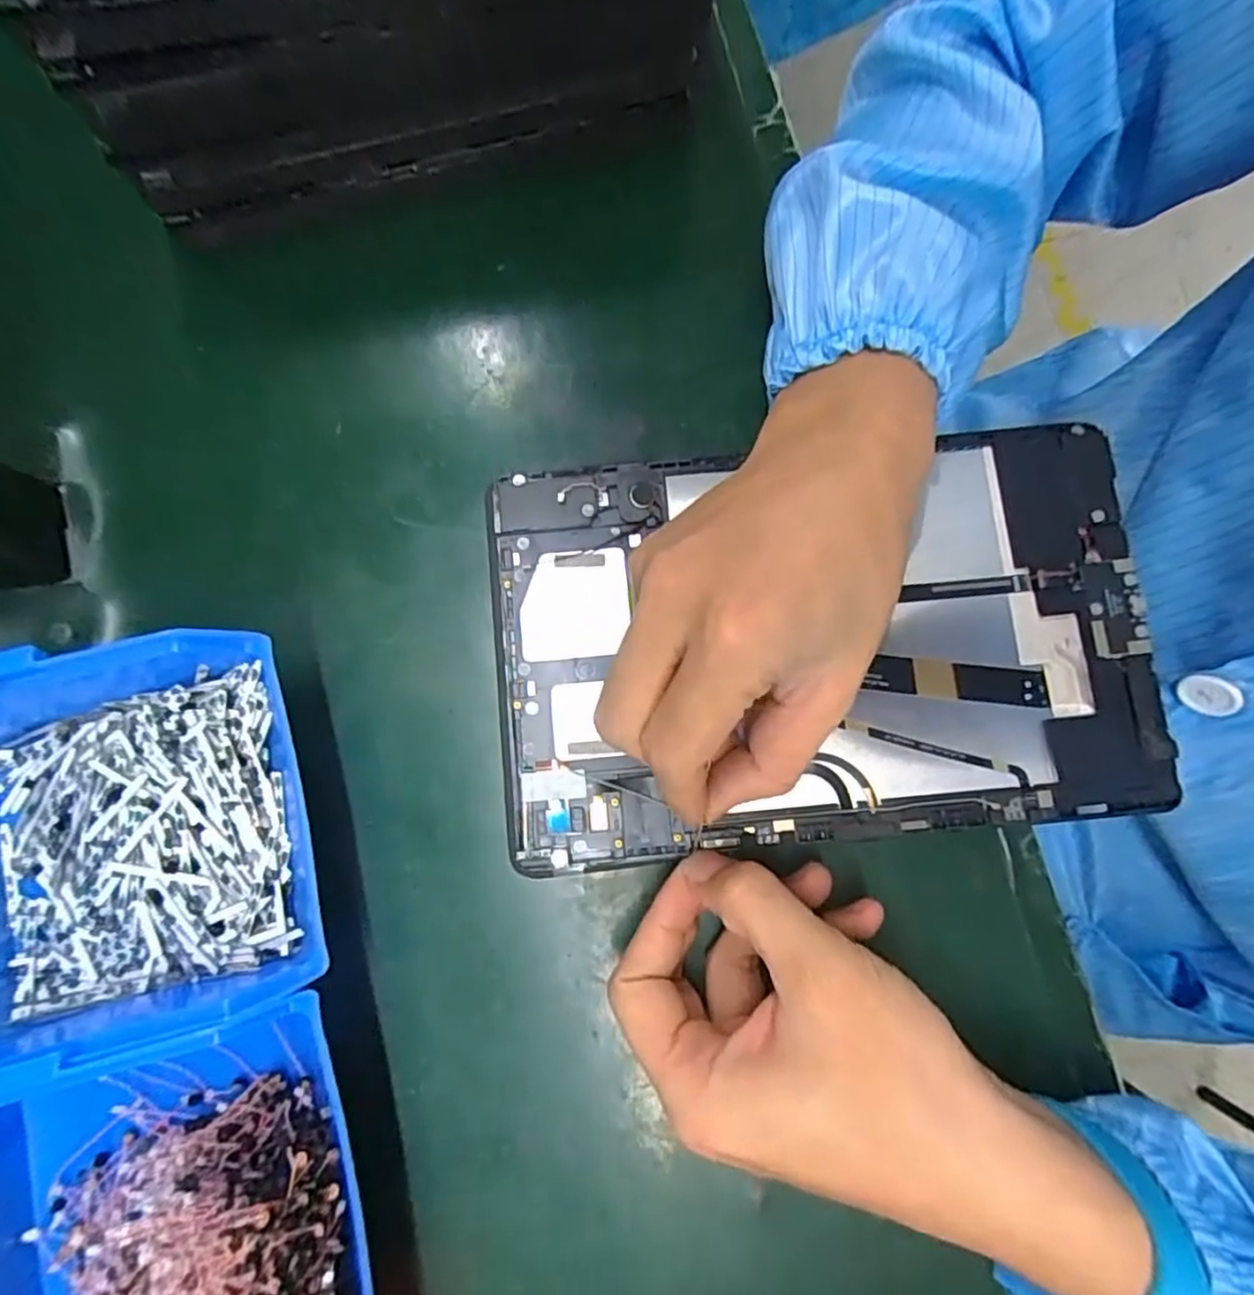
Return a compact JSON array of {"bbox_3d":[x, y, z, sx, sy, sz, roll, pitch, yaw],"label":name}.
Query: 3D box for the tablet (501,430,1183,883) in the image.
[{"bbox_3d":[0.072,-0.004,0.254,0.240,0.011,0.149,-5,80,-2],"label":"tablet"}]

